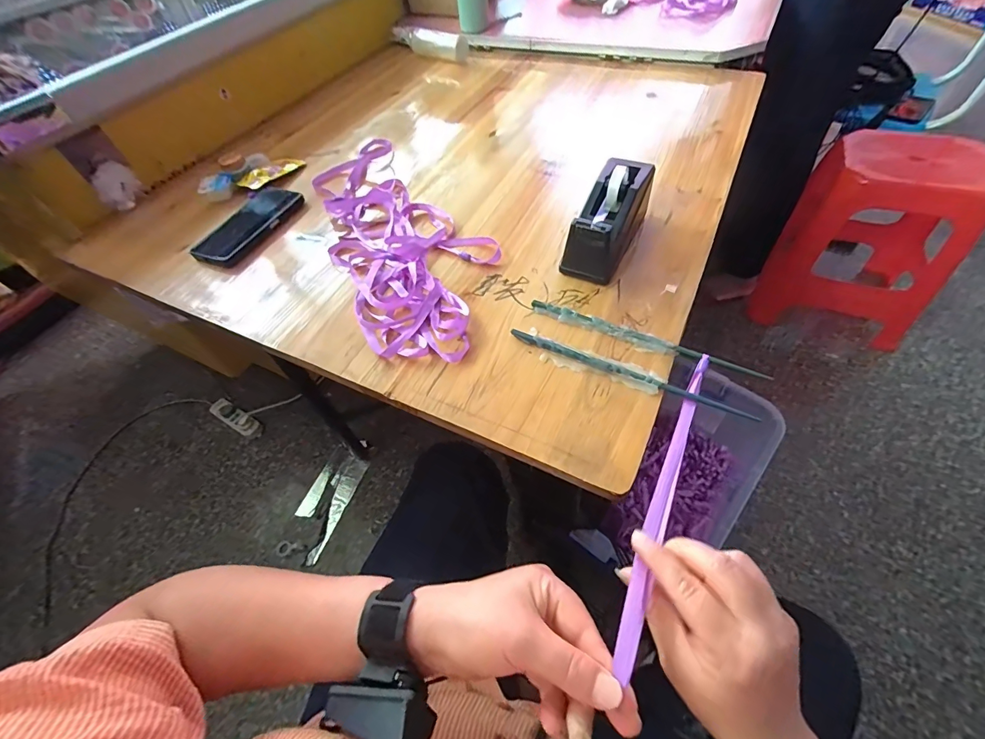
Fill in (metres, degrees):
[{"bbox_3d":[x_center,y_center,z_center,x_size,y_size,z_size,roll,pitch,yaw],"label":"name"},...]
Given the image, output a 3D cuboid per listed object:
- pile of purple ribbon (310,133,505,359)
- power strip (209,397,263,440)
[{"bbox_3d":[-0.128,-0.185,0.549,0.173,0.020,0.454,-24,55,-13],"label":"pile of purple ribbon"},{"bbox_3d":[-0.776,0.145,1.254,0.189,0.031,0.055,24,60,21],"label":"power strip"}]

